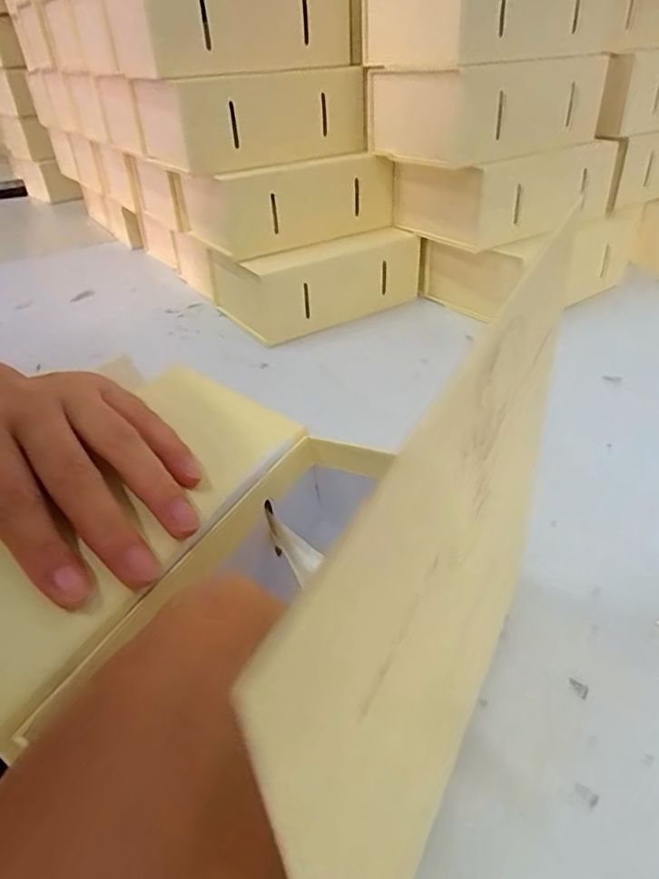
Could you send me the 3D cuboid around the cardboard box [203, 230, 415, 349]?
[{"bbox_3d":[-0.014,-0.148,0.495,0.175,0.068,0.099,-22,40,-24],"label":"cardboard box"}]

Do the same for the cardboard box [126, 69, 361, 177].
[{"bbox_3d":[-0.063,-0.265,0.452,0.165,0.058,0.103,-26,42,-28],"label":"cardboard box"}]

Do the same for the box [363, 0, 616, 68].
[{"bbox_3d":[0.125,-0.329,0.425,0.176,0.058,0.116,-26,42,-28],"label":"box"}]

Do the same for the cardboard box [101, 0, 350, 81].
[{"bbox_3d":[-0.072,-0.317,0.423,0.168,0.058,0.083,-22,40,-24],"label":"cardboard box"}]

